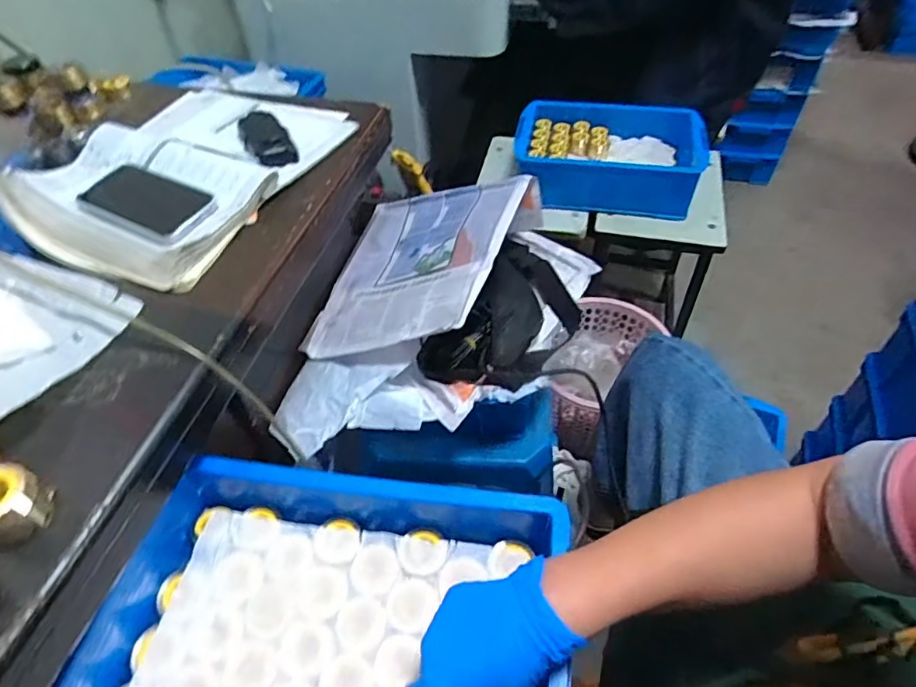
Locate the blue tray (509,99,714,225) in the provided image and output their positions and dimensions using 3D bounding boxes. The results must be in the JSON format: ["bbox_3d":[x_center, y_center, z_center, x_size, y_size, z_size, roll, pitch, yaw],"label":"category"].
[{"bbox_3d":[0.299,-0.378,1.106,0.361,0.104,0.235,7,50,8],"label":"blue tray"}]

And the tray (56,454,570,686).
[{"bbox_3d":[-0.105,0.230,0.395,0.349,0.077,0.254,5,50,7],"label":"tray"}]

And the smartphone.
[{"bbox_3d":[-0.328,-0.154,0.576,0.130,0.004,0.065,22,65,16],"label":"smartphone"}]

